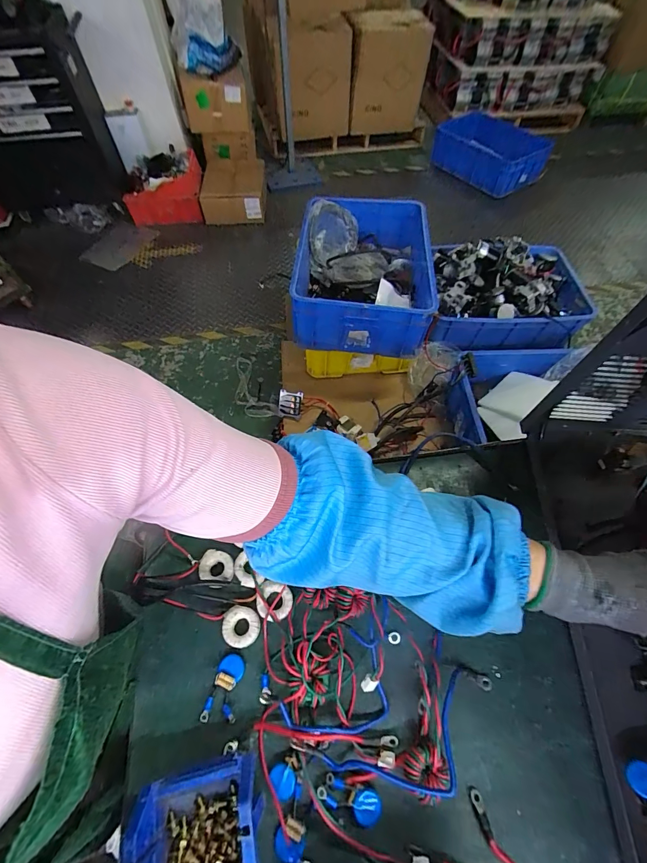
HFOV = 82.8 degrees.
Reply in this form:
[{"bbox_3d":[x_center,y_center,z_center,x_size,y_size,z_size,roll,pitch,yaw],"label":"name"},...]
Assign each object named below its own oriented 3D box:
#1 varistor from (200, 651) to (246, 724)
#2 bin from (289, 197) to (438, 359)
[{"bbox_3d":[-0.104,0.269,0.387,0.032,0.012,0.059,8,60,4],"label":"varistor"},{"bbox_3d":[0.144,-0.577,1.275,0.437,0.202,0.662,6,60,3],"label":"bin"}]

